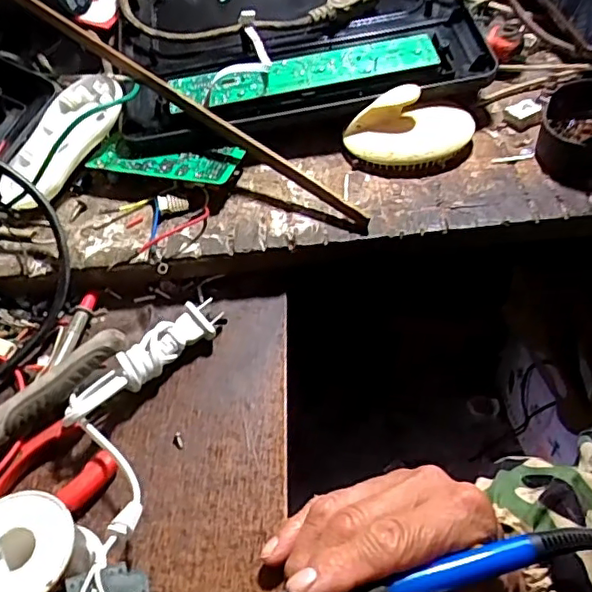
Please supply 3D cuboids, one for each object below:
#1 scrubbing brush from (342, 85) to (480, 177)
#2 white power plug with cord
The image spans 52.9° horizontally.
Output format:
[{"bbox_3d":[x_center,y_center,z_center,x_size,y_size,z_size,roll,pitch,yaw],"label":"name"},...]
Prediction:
[{"bbox_3d":[0.084,-0.119,0.429,0.096,0.038,0.054,-6,53,0],"label":"scrubbing brush"},{"bbox_3d":[-0.091,0.038,0.365,0.025,0.029,0.111,36,63,27],"label":"white power plug with cord"}]

